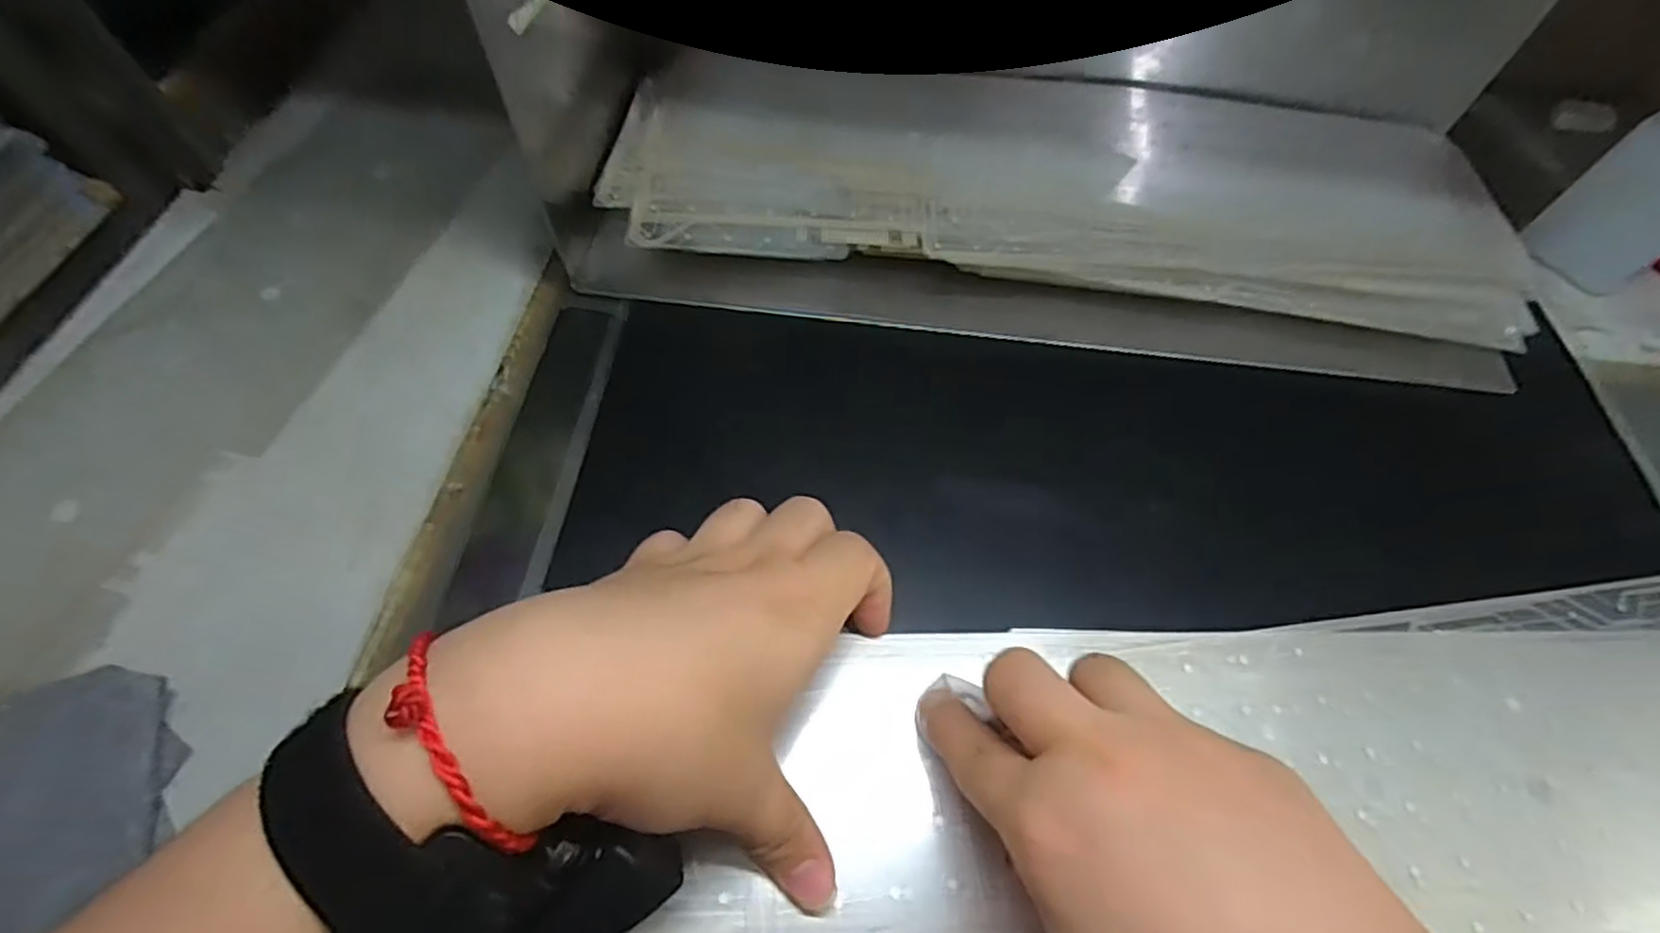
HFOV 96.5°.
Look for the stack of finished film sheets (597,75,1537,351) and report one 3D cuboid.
[{"bbox_3d":[0.120,-0.144,0.400,0.466,0.046,0.171,6,57,1],"label":"stack of finished film sheets"}]

